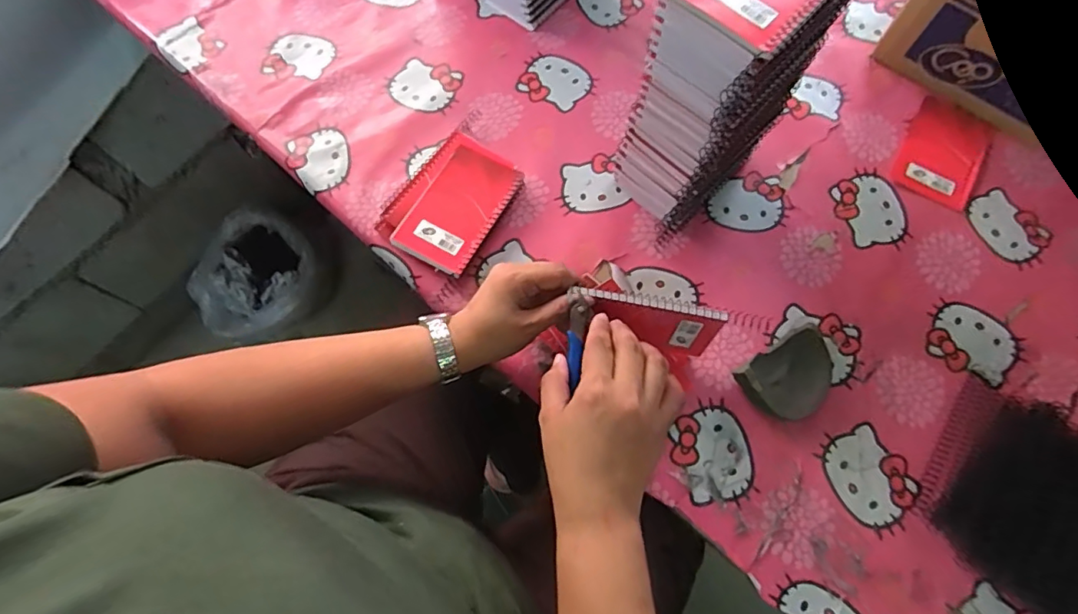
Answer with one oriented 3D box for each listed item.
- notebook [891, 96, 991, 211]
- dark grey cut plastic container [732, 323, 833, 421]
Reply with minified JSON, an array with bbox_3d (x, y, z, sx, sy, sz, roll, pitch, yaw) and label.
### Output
[{"bbox_3d":[0.448,-0.172,0.595,0.085,0.004,0.123,31,75,10],"label":"notebook"},{"bbox_3d":[0.239,0.065,0.508,0.088,0.029,0.065,-36,75,-10],"label":"dark grey cut plastic container"}]

